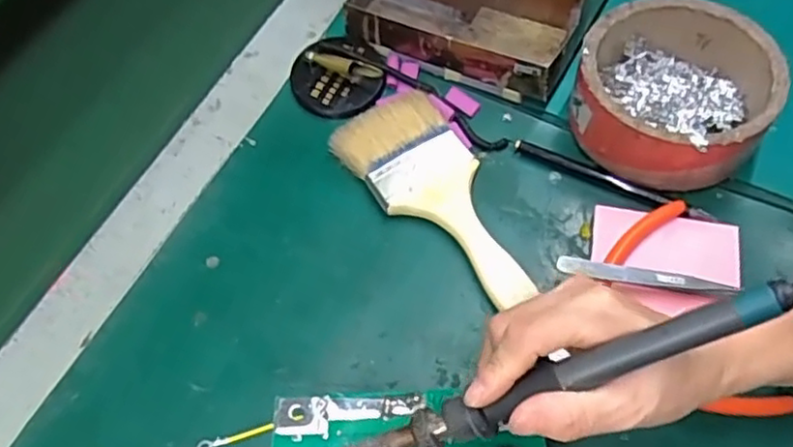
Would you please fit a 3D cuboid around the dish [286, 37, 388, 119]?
[{"bbox_3d":[-0.044,-0.109,0.484,0.062,0.022,0.064,-2,60,3],"label":"dish"}]

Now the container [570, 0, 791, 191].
[{"bbox_3d":[0.179,-0.084,0.437,0.119,0.058,0.117,-2,60,3],"label":"container"}]

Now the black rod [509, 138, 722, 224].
[{"bbox_3d":[0.141,-0.028,0.435,0.131,0.007,0.010,26,65,17],"label":"black rod"}]

